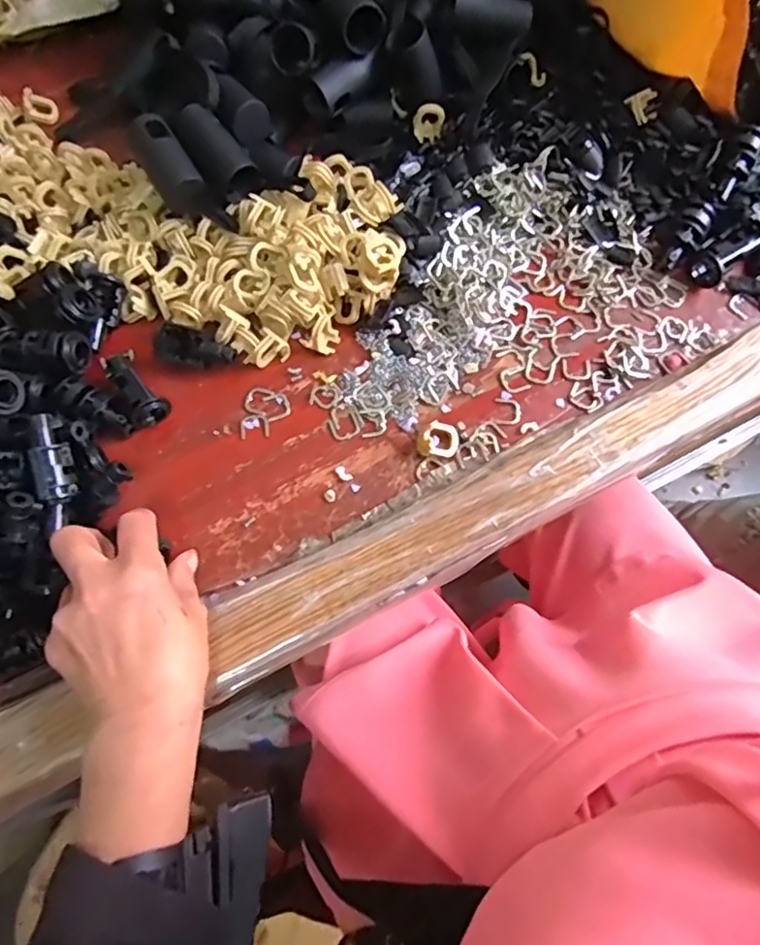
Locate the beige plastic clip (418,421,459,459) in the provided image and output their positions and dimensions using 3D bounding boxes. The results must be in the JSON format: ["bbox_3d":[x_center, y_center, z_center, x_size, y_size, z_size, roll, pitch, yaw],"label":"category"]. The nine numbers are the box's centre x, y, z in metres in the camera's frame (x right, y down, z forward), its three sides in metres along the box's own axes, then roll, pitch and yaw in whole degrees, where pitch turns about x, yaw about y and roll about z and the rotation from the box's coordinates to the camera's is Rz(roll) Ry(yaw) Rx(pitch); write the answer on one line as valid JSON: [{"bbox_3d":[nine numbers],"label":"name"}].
[{"bbox_3d":[0.039,-0.023,0.390,0.026,0.012,0.024,0,72,0],"label":"beige plastic clip"}]

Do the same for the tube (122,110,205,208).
[{"bbox_3d":[-0.153,-0.219,0.418,0.029,0.036,0.070,-33,75,-10],"label":"tube"}]

